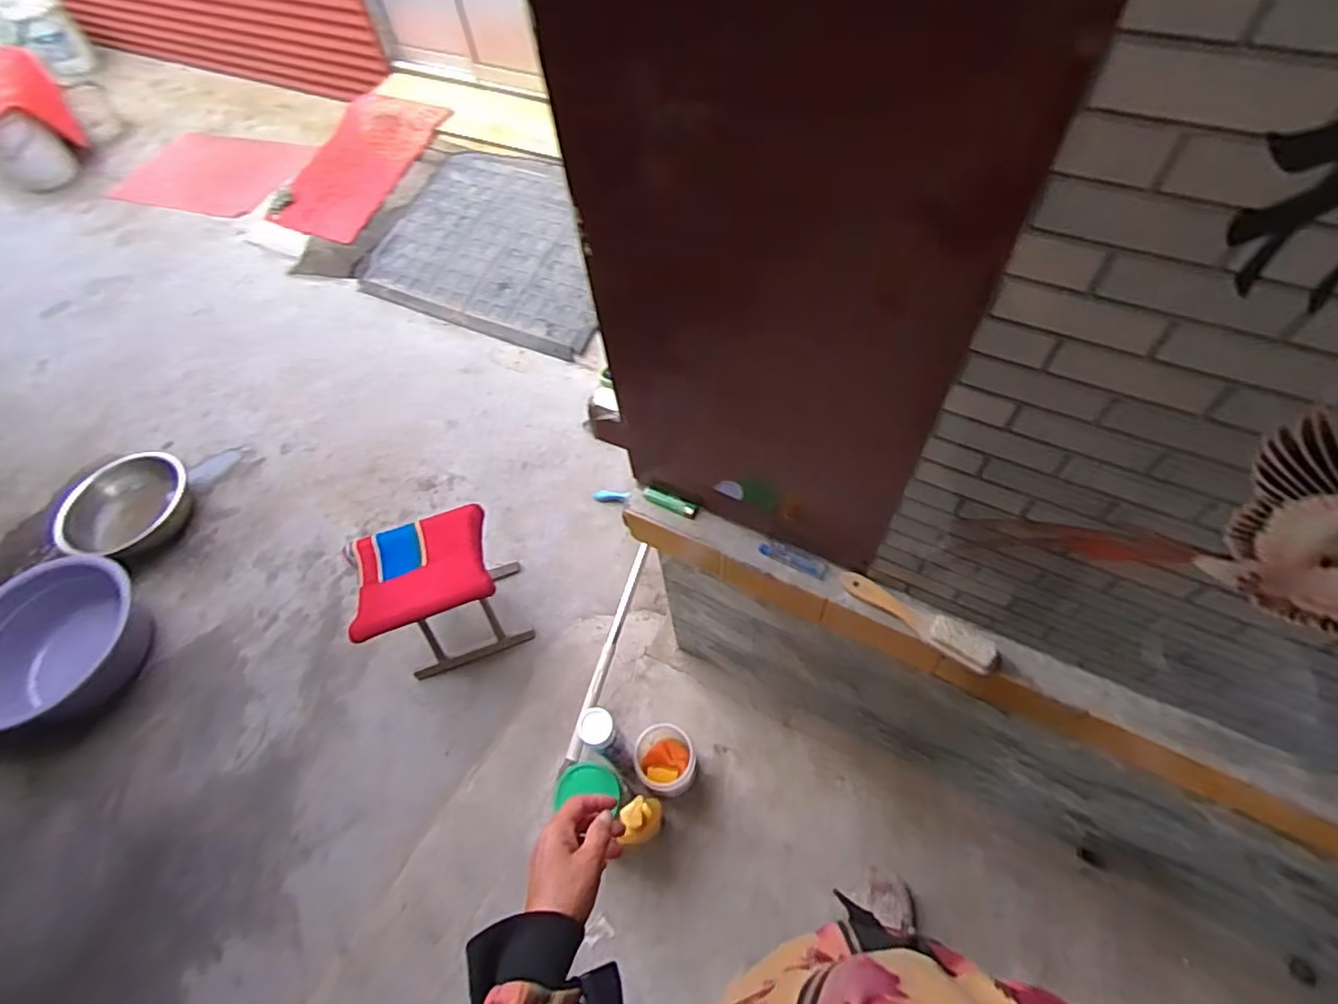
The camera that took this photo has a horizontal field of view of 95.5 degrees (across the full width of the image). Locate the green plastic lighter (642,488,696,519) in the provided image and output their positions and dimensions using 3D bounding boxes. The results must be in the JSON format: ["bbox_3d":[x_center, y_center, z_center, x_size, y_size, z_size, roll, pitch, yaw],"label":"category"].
[{"bbox_3d":[0.001,0.000,0.856,0.080,0.012,0.021,22,62,18],"label":"green plastic lighter"}]

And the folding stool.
[{"bbox_3d":[-0.545,0.229,1.483,0.313,0.342,0.237,-20,58,-7],"label":"folding stool"}]

